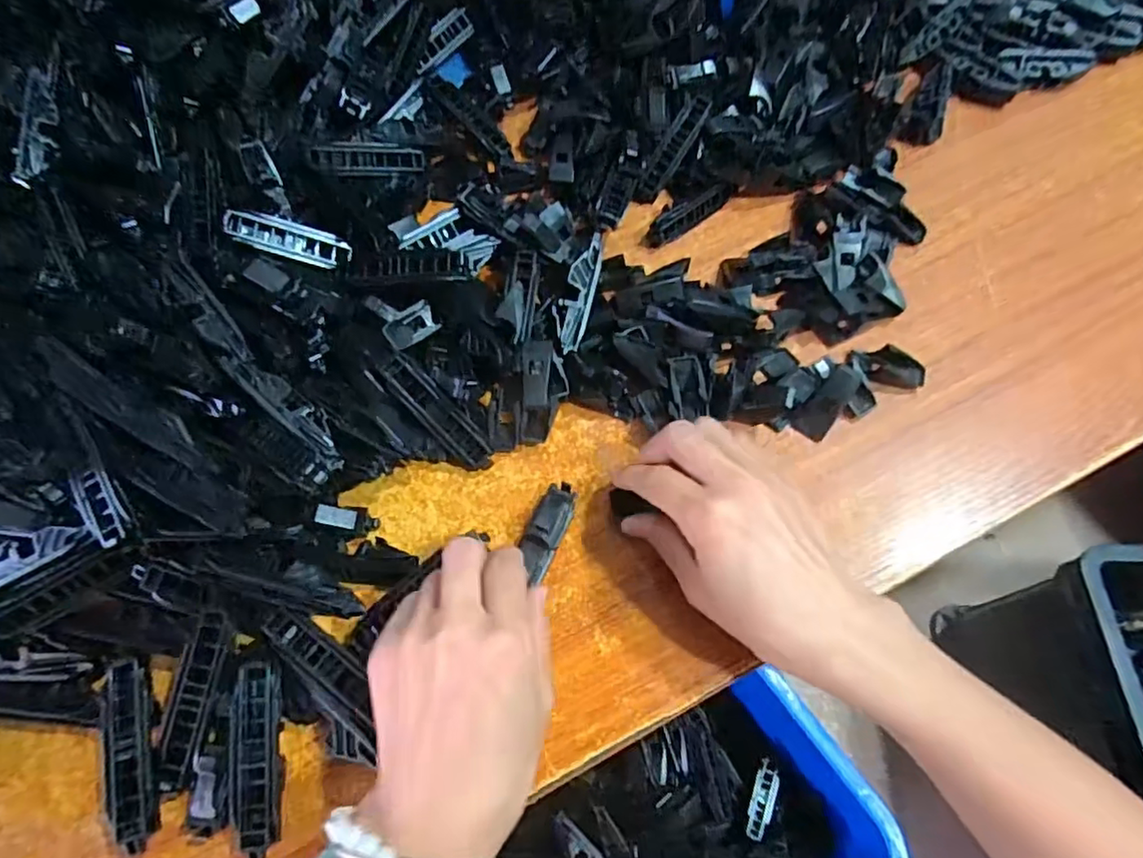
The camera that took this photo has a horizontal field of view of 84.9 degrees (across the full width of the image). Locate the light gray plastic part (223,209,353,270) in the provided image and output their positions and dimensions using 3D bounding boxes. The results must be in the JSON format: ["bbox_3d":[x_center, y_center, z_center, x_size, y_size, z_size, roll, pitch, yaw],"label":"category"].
[{"bbox_3d":[-0.165,-0.111,0.366,0.067,0.006,0.025,10,58,-28],"label":"light gray plastic part"}]

